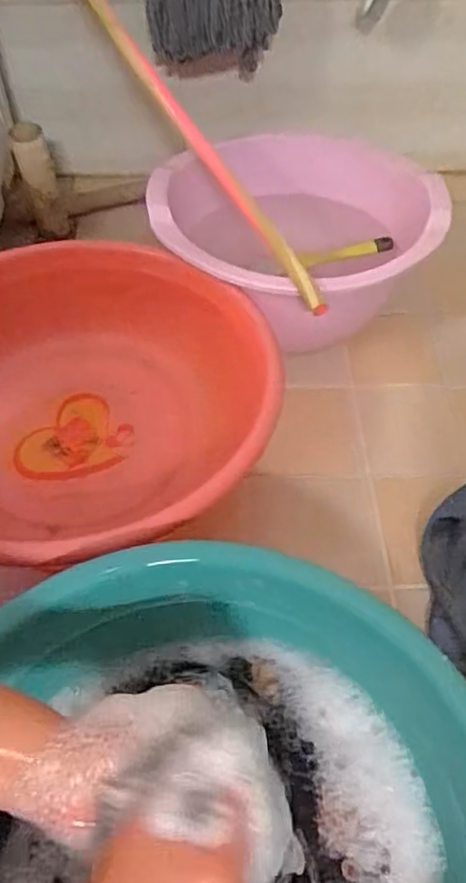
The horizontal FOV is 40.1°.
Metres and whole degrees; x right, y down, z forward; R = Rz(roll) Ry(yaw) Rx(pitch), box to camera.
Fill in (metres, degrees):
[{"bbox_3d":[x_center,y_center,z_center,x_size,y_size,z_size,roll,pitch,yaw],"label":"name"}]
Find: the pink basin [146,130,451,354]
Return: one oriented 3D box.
[{"bbox_3d":[0.075,-0.274,0.931,0.400,0.177,0.400,-1,53,1],"label":"pink basin"}]

